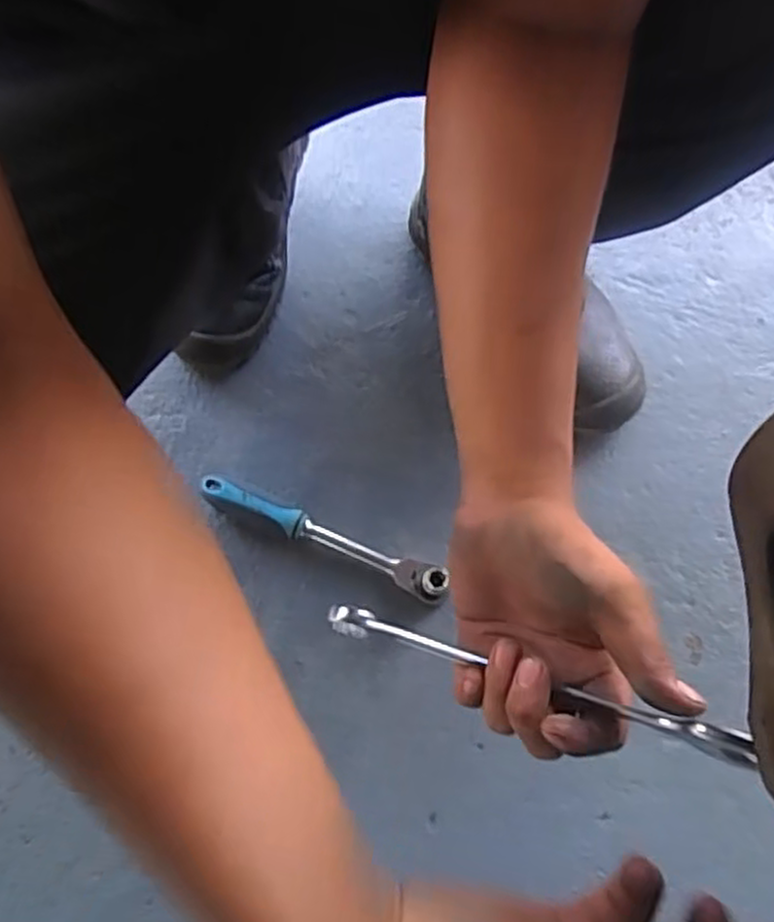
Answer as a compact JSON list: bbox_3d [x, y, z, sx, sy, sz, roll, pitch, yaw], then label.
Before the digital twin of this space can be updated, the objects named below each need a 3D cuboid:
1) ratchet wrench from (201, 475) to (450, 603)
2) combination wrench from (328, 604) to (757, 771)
[{"bbox_3d":[-0.061,0.064,0.664,0.238,0.042,0.028,22,75,9],"label":"ratchet wrench"},{"bbox_3d":[0.061,0.105,0.377,0.227,0.028,0.016,9,71,34],"label":"combination wrench"}]

